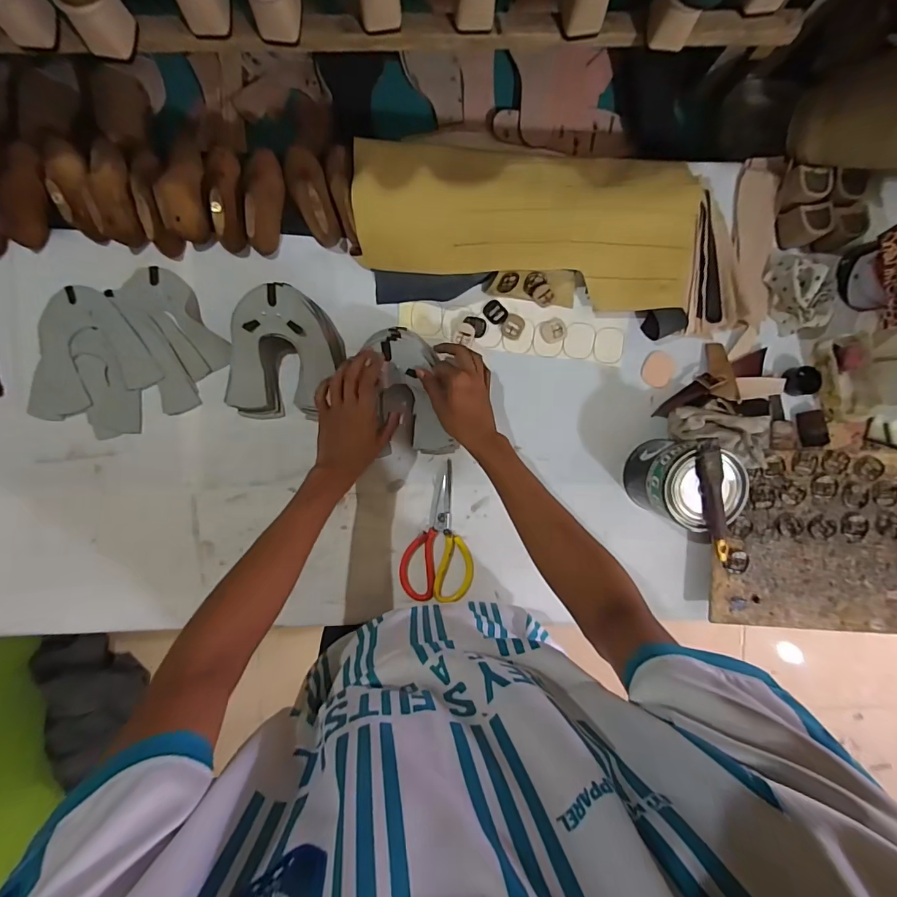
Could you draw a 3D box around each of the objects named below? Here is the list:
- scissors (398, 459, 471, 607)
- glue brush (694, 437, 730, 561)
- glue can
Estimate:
[{"bbox_3d":[-0.018,0.126,0.663,0.108,0.020,0.210,-1,94,-2],"label":"scissors"},{"bbox_3d":[0.328,0.063,0.547,0.023,0.017,0.153,-12,94,-1],"label":"glue brush"},{"bbox_3d":[0.316,0.045,0.608,0.102,0.125,0.101,0,94,-2],"label":"glue can"}]

